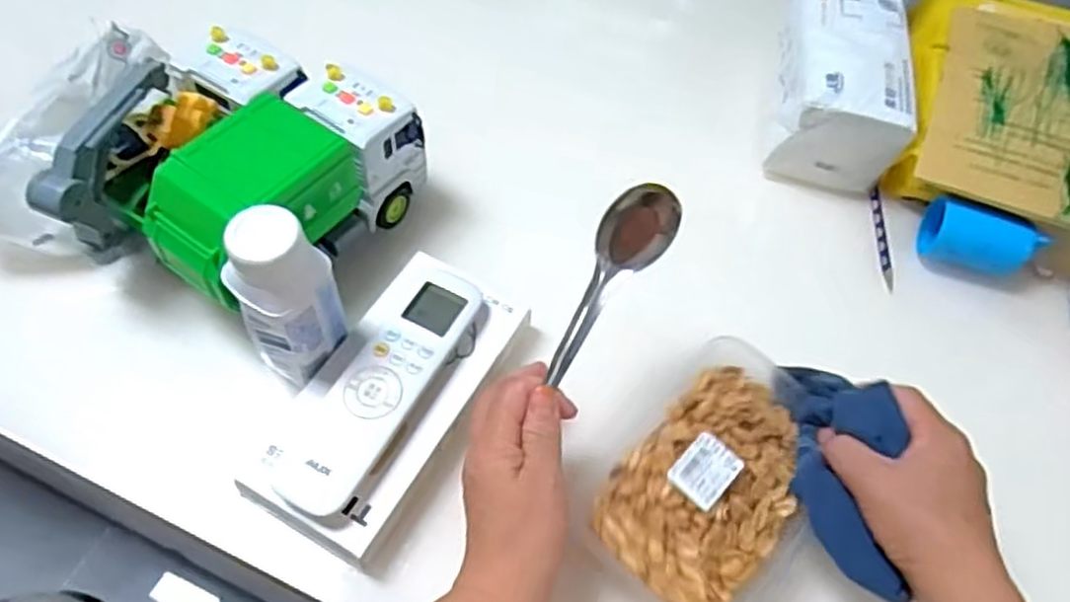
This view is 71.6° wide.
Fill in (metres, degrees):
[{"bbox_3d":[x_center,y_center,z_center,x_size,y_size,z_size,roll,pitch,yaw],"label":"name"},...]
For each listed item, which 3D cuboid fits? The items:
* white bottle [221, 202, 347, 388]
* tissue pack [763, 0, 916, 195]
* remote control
[{"bbox_3d":[-0.146,-0.002,0.429,0.042,0.114,0.048,28,60,12],"label":"white bottle"},{"bbox_3d":[0.243,-0.178,0.607,0.093,0.079,0.150,10,58,1],"label":"tissue pack"},{"bbox_3d":[-0.092,0.048,0.452,0.051,0.021,0.172,25,59,11],"label":"remote control"}]

